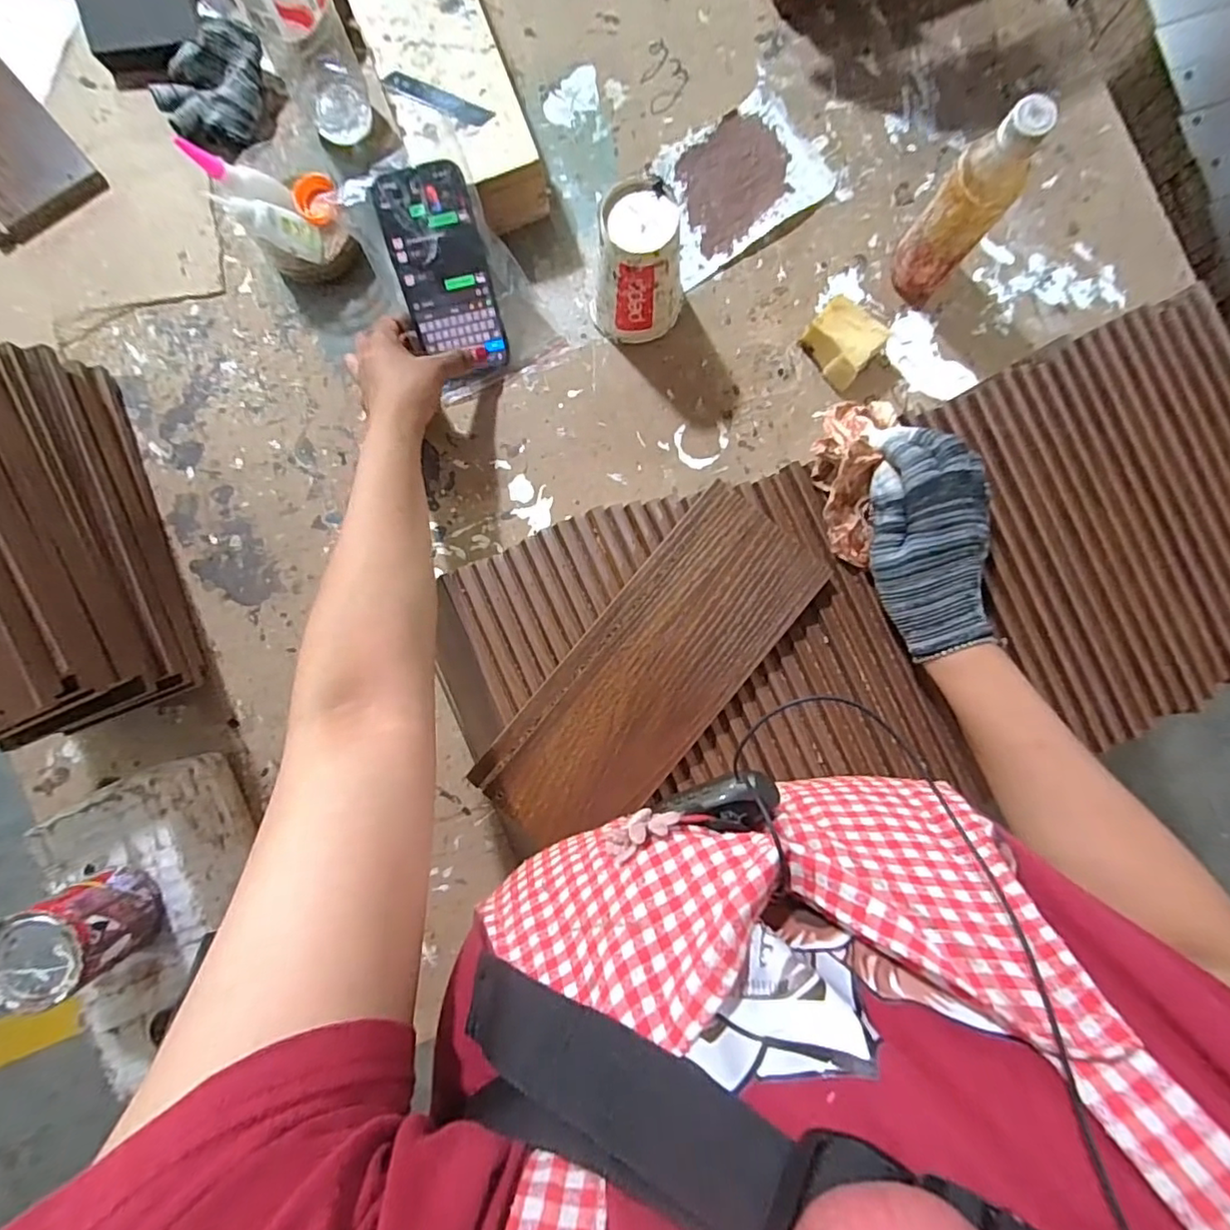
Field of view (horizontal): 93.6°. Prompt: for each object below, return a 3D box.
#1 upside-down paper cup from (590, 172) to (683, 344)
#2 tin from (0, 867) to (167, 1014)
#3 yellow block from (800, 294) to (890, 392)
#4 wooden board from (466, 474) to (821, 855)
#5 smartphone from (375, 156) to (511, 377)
[{"bbox_3d":[0.021,-0.302,0.510,0.082,0.124,0.066,8,87,1],"label":"upside-down paper cup"},{"bbox_3d":[-0.367,0.219,0.397,0.060,0.072,0.062,0,87,1],"label":"tin"},{"bbox_3d":[0.216,-0.259,0.546,0.054,0.044,0.062,-45,87,-2],"label":"yellow block"},{"bbox_3d":[0.029,0.044,0.433,0.112,0.011,0.292,40,88,2],"label":"wooden board"},{"bbox_3d":[-0.155,-0.309,0.526,0.079,0.017,0.158,-12,124,-2],"label":"smartphone"}]

